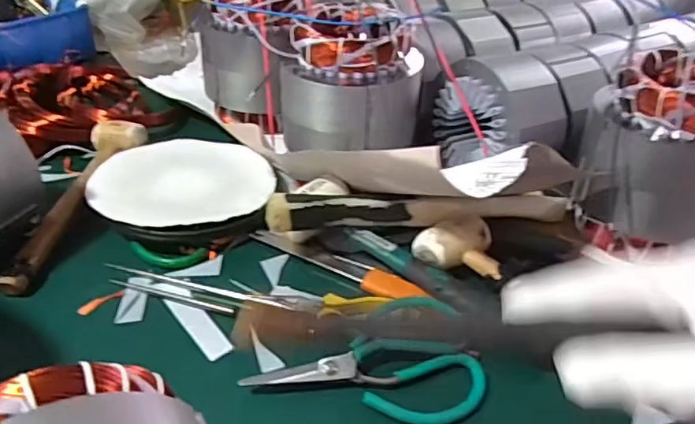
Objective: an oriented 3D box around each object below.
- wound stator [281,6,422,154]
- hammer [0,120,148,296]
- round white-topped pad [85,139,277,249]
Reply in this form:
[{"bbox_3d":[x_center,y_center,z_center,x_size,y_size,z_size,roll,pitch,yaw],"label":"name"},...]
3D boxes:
[{"bbox_3d":[0.006,-0.152,0.660,0.144,0.130,0.127,20,42,21],"label":"wound stator"},{"bbox_3d":[-0.294,-0.017,0.620,0.058,0.039,0.262,5,38,4],"label":"hammer"},{"bbox_3d":[-0.181,-0.026,0.642,0.192,0.038,0.182,1,38,-1],"label":"round white-topped pad"}]

